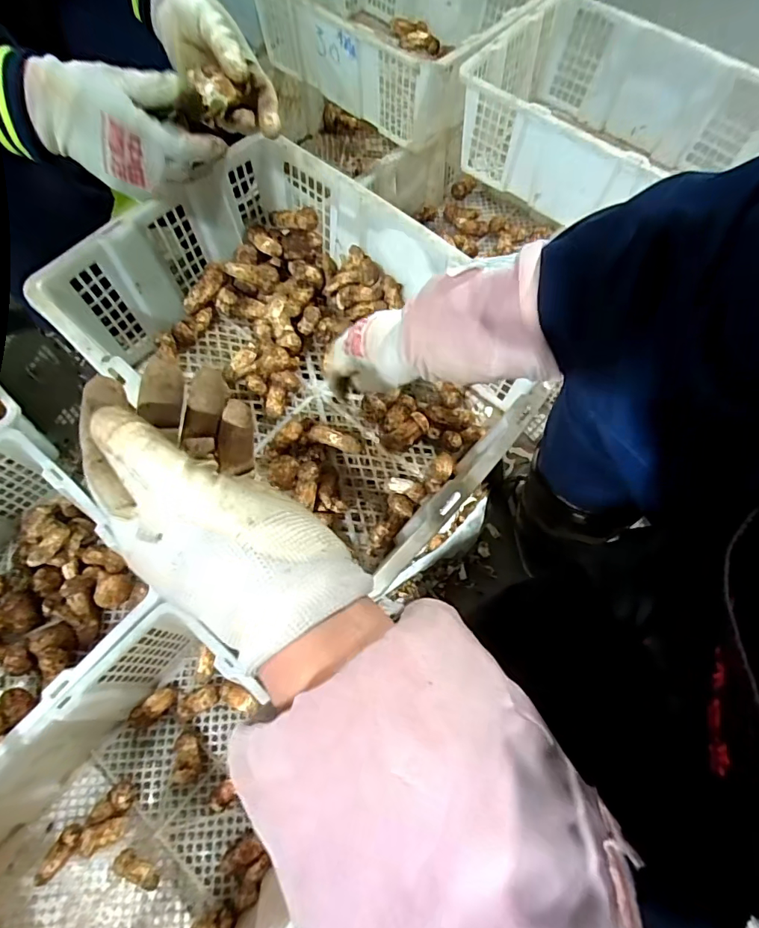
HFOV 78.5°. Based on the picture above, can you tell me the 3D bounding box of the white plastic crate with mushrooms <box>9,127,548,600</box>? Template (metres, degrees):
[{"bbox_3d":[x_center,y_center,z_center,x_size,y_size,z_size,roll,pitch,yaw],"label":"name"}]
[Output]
[{"bbox_3d":[-0.086,-0.137,0.556,0.447,0.169,0.343,35,71,11],"label":"white plastic crate with mushrooms"}]

